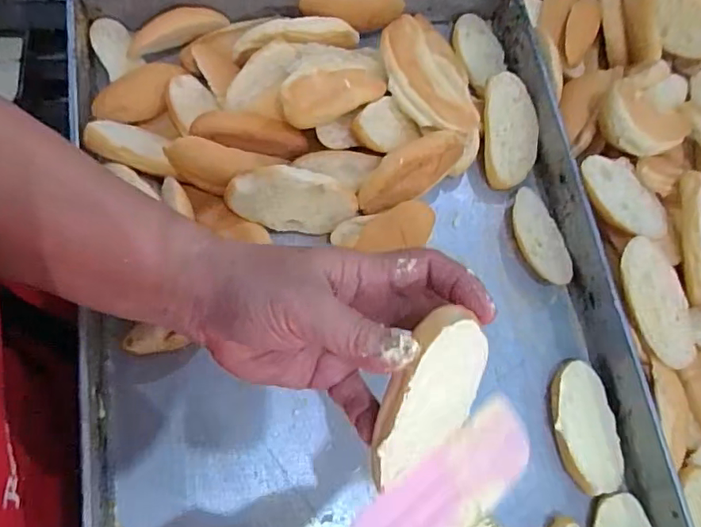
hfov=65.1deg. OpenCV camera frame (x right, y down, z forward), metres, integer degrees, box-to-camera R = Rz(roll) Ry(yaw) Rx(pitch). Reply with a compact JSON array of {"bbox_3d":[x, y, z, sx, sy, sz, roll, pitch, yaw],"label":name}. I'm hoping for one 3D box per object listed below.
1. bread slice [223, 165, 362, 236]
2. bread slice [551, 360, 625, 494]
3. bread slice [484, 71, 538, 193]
[{"bbox_3d":[-0.040,-0.044,0.390,0.095,0.011,0.044,5,113,-29],"label":"bread slice"},{"bbox_3d":[0.167,0.115,0.391,0.047,0.010,0.088,-3,72,-11],"label":"bread slice"},{"bbox_3d":[0.131,-0.108,0.450,0.042,0.007,0.090,0,90,-2],"label":"bread slice"}]

